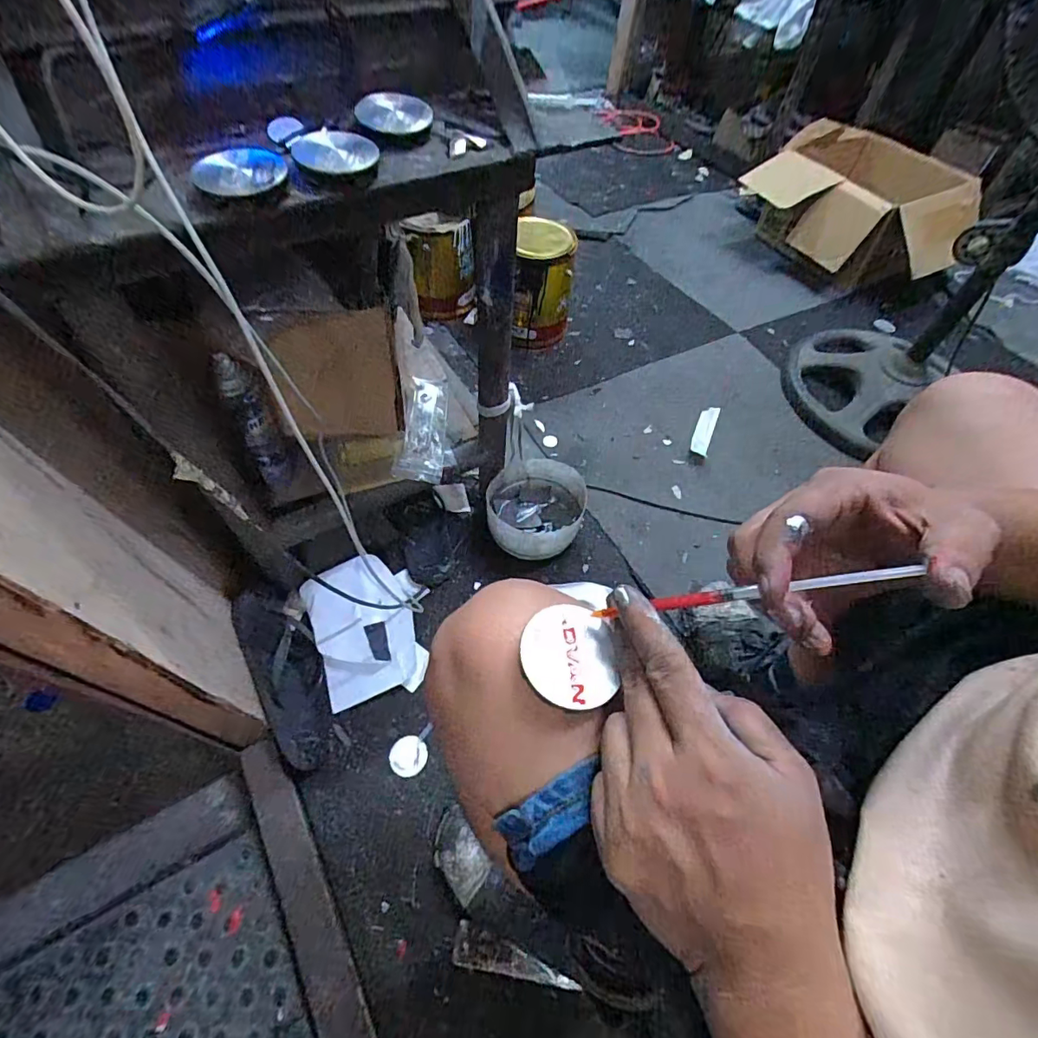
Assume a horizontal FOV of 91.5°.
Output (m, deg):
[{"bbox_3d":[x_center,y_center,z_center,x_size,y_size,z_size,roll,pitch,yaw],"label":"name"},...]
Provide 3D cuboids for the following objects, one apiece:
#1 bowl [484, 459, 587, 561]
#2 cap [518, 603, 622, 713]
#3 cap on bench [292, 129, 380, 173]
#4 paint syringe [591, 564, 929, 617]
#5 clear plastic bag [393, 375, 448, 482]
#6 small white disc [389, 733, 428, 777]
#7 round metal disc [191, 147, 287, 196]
[{"bbox_3d":[0.027,-0.011,0.817,0.149,0.091,0.149,2,56,-3],"label":"bowl"},{"bbox_3d":[0.027,0.072,0.273,0.050,0.004,0.055,1,56,-1],"label":"cap"},{"bbox_3d":[-0.124,-0.249,0.341,0.054,0.008,0.049,-9,57,-8],"label":"cap on bench"},{"bbox_3d":[0.108,0.037,0.250,0.146,0.007,0.007,-12,53,23],"label":"paint syringe"},{"bbox_3d":[-0.139,-0.139,0.760,0.070,0.010,0.198,12,56,-15],"label":"clear plastic bag"},{"bbox_3d":[-0.144,0.304,0.652,0.047,0.010,0.050,1,56,-1],"label":"small white disc"},{"bbox_3d":[-0.174,-0.224,0.320,0.047,0.011,0.052,10,56,3],"label":"round metal disc"}]

